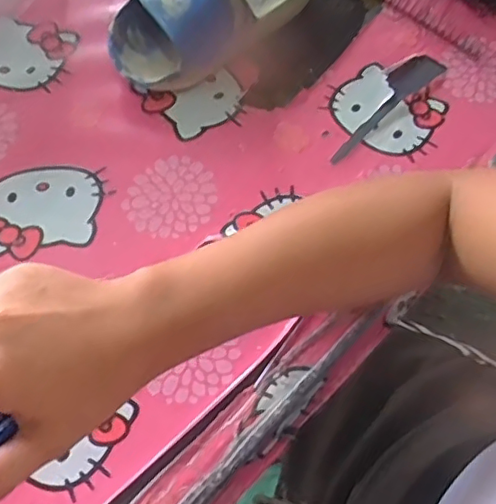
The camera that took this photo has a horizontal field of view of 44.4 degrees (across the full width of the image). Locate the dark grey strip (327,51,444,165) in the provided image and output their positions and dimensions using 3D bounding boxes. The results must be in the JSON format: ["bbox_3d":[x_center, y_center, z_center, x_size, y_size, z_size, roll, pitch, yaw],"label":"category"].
[{"bbox_3d":[0.102,-0.117,0.462,0.128,0.006,0.031,-42,73,-18],"label":"dark grey strip"}]

